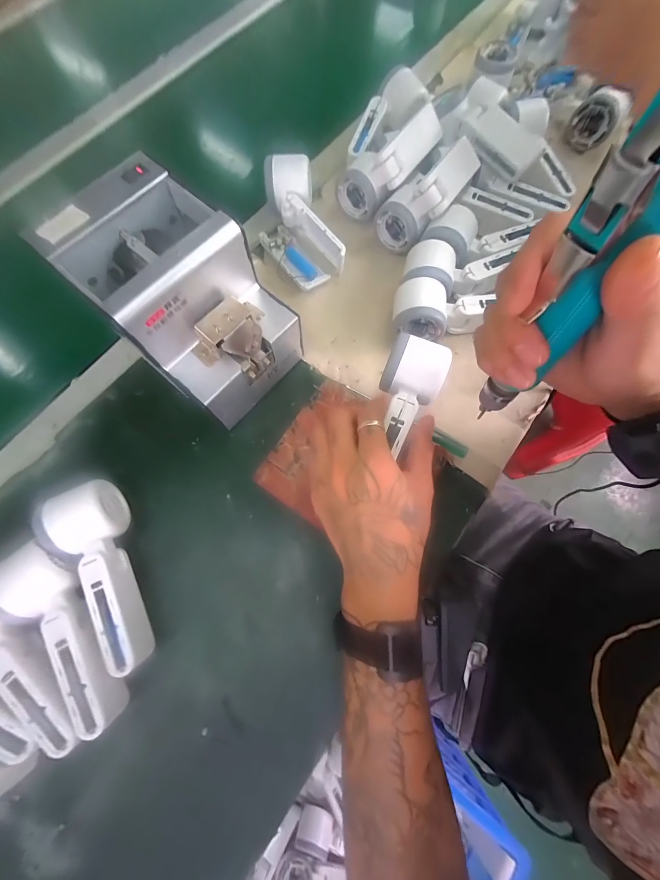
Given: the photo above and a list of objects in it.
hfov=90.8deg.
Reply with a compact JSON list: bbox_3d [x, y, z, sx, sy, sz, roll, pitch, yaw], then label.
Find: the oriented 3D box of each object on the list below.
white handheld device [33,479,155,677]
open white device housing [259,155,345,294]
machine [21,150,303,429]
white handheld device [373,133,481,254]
[{"bbox_3d":[-0.205,0.120,0.292,0.057,0.055,0.166,-24,75,-7],"label":"white handheld device"},{"bbox_3d":[-0.044,-0.268,0.405,0.079,0.062,0.152,-19,75,-5],"label":"open white device housing"},{"bbox_3d":[-0.131,-0.123,0.315,0.163,0.150,0.119,38,78,10],"label":"machine"},{"bbox_3d":[0.121,-0.303,0.399,0.075,0.077,0.120,35,77,10],"label":"white handheld device"}]

